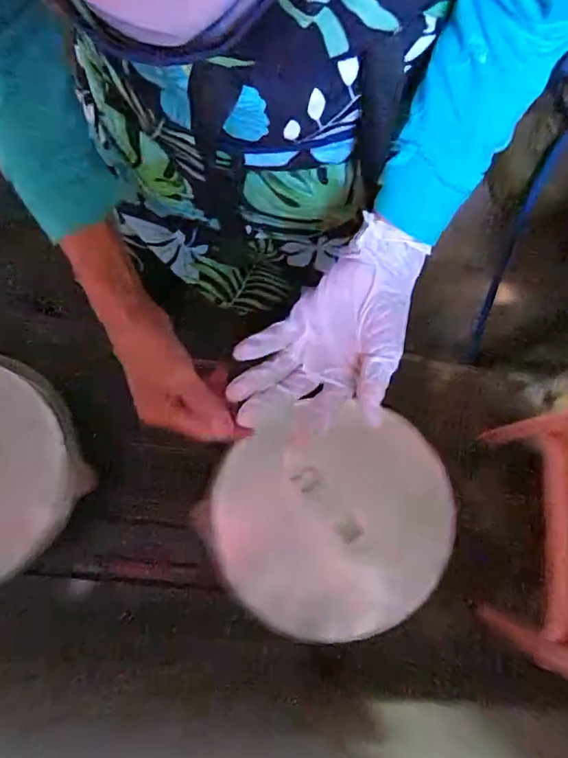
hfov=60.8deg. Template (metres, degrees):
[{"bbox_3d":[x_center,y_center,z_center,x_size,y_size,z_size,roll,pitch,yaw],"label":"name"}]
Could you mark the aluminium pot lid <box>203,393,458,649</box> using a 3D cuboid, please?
[{"bbox_3d":[0.050,0.146,0.516,0.243,0.041,0.229,0,78,-1],"label":"aluminium pot lid"}]

